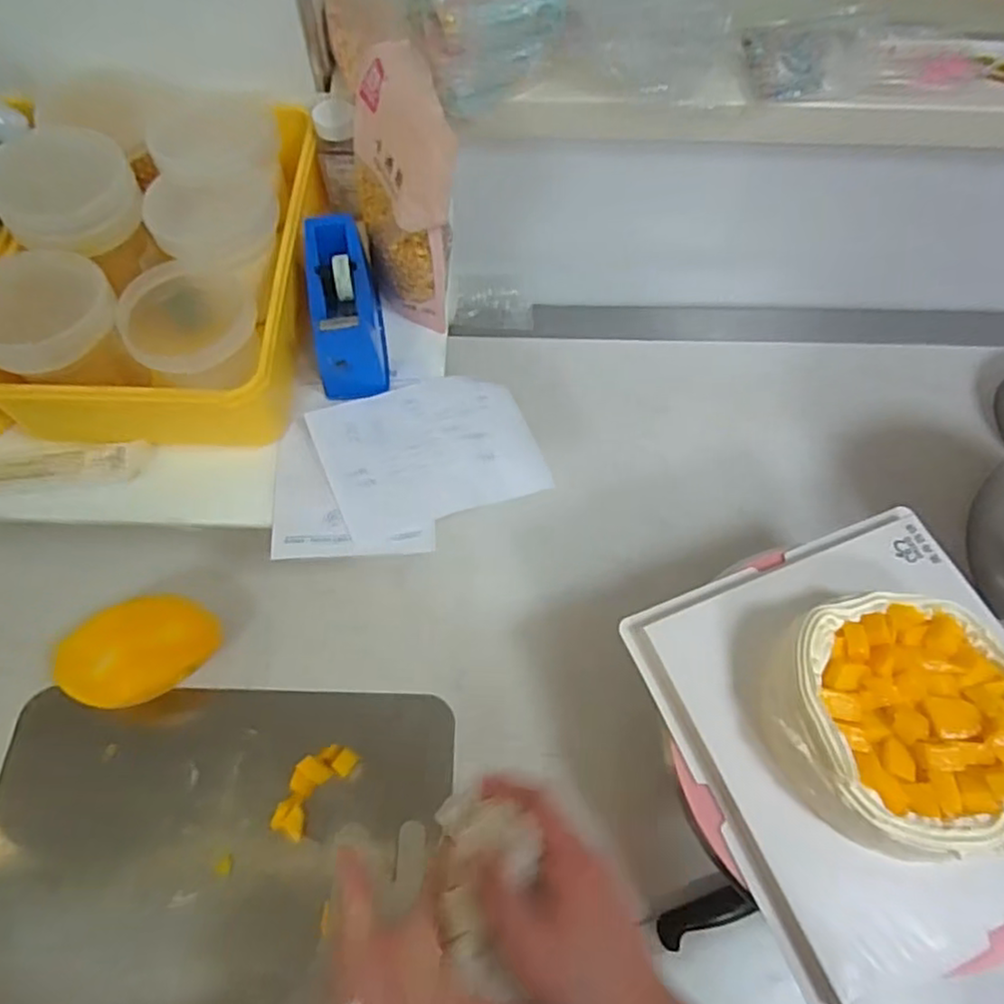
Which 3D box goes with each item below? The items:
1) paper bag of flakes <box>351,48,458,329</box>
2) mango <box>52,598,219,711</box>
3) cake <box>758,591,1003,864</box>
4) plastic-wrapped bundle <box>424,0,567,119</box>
[{"bbox_3d":[-0.083,-0.254,0.567,0.064,0.193,0.136,-14,65,-8],"label":"paper bag of flakes"},{"bbox_3d":[-0.326,0.136,0.620,0.135,0.063,0.087,-23,66,-12],"label":"mango"},{"bbox_3d":[0.269,0.149,0.465,0.164,0.059,0.161,0,63,-1],"label":"cake"},{"bbox_3d":[-0.012,-0.393,0.575,0.110,0.103,0.113,-6,64,-4],"label":"plastic-wrapped bundle"}]

